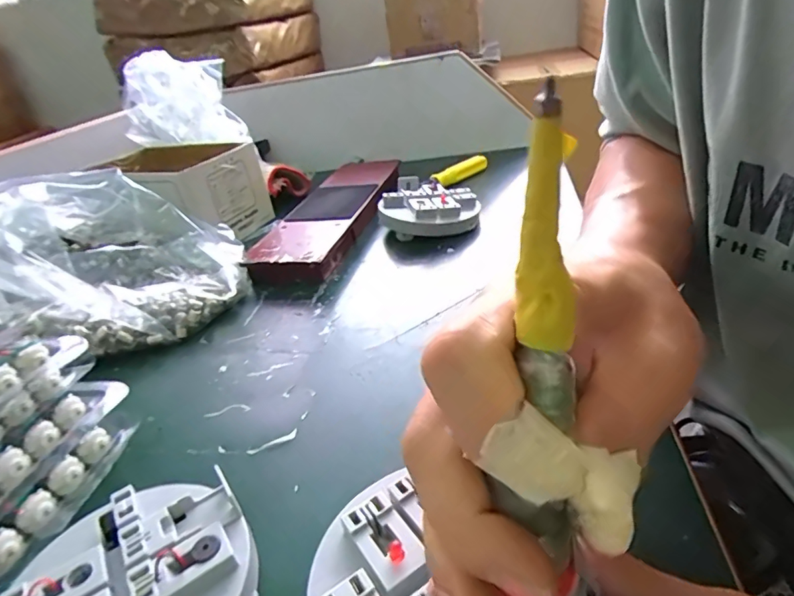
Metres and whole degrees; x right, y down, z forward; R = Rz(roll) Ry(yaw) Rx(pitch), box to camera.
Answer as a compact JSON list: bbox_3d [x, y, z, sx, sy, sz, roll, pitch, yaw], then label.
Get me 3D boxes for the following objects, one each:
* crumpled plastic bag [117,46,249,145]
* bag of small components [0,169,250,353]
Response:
[{"bbox_3d":[-0.285,-0.262,0.657,0.144,0.100,0.130,-16,30,-21],"label":"crumpled plastic bag"},{"bbox_3d":[-0.241,-0.039,0.427,0.186,0.111,0.163,-3,28,3],"label":"bag of small components"}]

